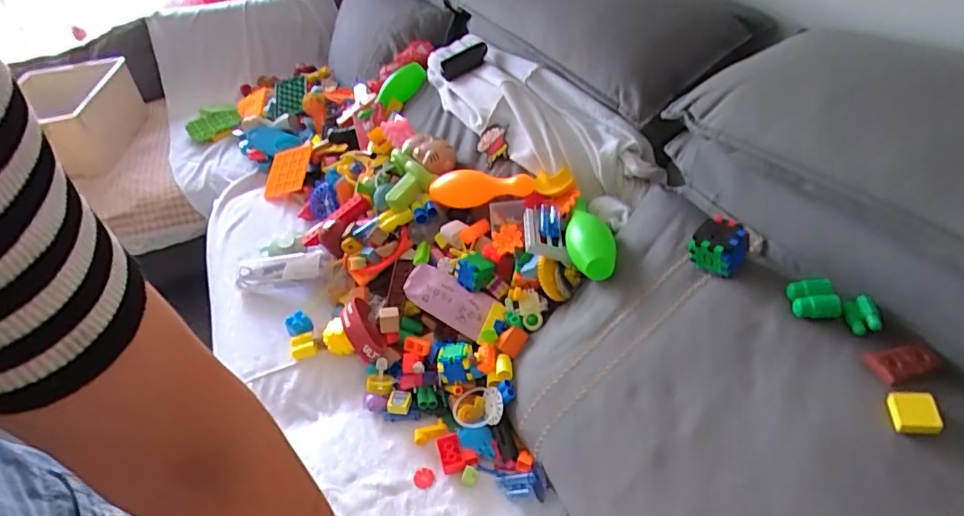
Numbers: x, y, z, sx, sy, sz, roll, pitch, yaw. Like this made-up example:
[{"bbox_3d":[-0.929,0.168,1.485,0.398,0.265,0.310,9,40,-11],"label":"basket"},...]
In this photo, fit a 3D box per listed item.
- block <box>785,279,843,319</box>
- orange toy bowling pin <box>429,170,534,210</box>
[{"bbox_3d":[0.358,0.042,0.563,0.045,0.017,0.044,1,43,9],"label":"block"},{"bbox_3d":[-0.006,-0.119,0.917,0.197,0.057,0.060,10,45,18],"label":"orange toy bowling pin"}]

